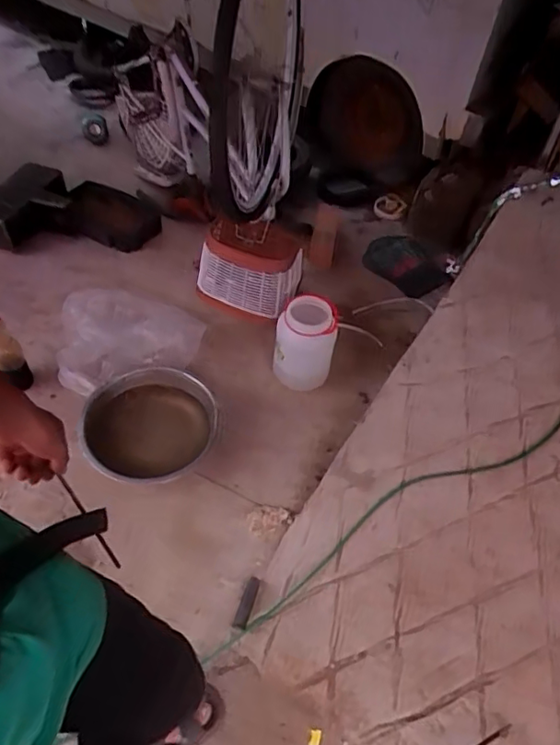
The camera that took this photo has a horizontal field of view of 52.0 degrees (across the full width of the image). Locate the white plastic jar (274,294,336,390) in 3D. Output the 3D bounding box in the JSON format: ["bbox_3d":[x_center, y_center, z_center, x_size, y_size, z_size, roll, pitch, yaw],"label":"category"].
[{"bbox_3d":[0.075,-0.091,1.690,0.169,0.220,0.180,3,49,-4],"label":"white plastic jar"}]

